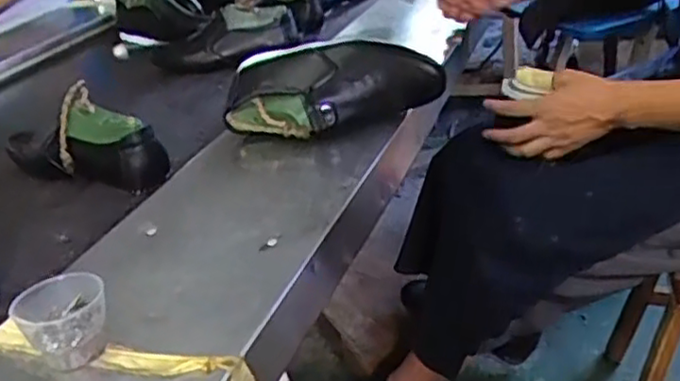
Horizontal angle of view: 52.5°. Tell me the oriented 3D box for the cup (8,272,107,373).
[{"bbox_3d":[-0.201,0.096,0.507,0.061,0.049,0.056,-7,28,4],"label":"cup"}]

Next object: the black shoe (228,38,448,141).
[{"bbox_3d":[-0.014,-0.108,0.797,0.252,0.104,0.104,1,29,17],"label":"black shoe"}]

